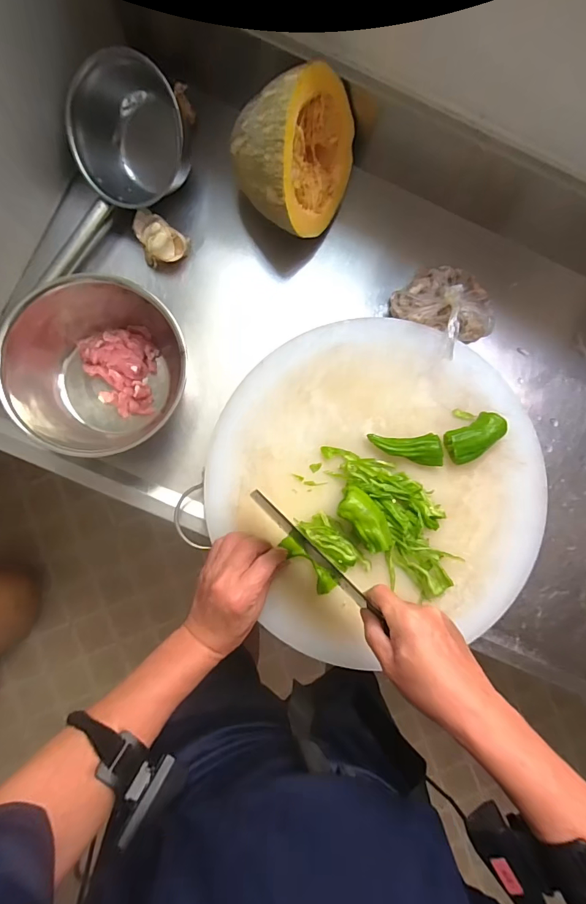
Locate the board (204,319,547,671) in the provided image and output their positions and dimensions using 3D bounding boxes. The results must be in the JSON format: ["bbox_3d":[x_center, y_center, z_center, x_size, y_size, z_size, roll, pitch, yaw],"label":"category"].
[{"bbox_3d":[0.103,0.033,0.486,0.388,0.034,0.369,0,85,-5],"label":"board"}]

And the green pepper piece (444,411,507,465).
[{"bbox_3d":[0.218,-0.018,0.500,0.072,0.031,0.041,-29,89,-6],"label":"green pepper piece"}]

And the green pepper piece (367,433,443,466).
[{"bbox_3d":[0.132,-0.002,0.487,0.080,0.025,0.037,-1,86,-5],"label":"green pepper piece"}]

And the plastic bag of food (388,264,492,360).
[{"bbox_3d":[0.197,-0.184,0.506,0.116,0.070,0.112,-33,89,-6],"label":"plastic bag of food"}]

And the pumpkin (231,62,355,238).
[{"bbox_3d":[-0.001,-0.346,0.484,0.102,0.152,0.146,29,43,26],"label":"pumpkin"}]

